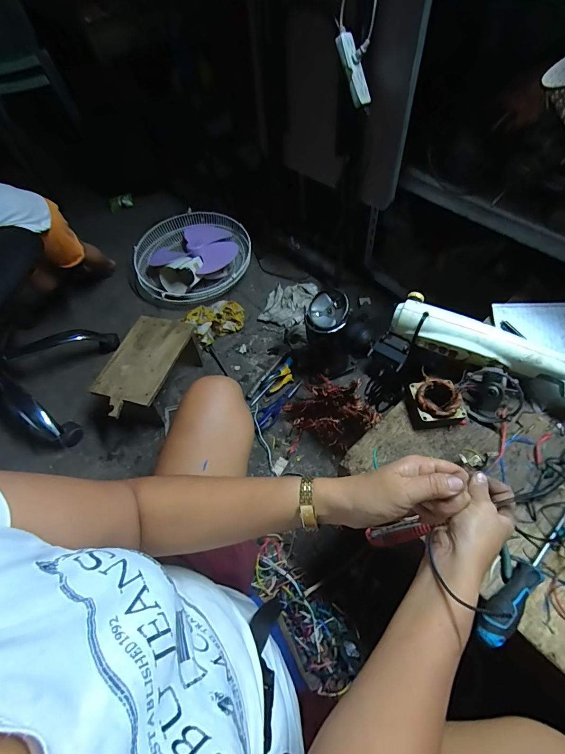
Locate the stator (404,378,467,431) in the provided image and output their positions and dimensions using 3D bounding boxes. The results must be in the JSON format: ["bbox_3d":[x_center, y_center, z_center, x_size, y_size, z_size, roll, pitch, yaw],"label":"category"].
[{"bbox_3d":[0.260,0.044,0.598,0.082,0.051,0.075,-5,53,1],"label":"stator"}]

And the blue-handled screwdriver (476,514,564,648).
[{"bbox_3d":[0.323,0.236,0.449,0.242,0.029,0.032,-37,59,-21],"label":"blue-handled screwdriver"}]

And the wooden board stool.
[{"bbox_3d":[-0.372,0.001,0.988,0.183,0.148,0.314,9,55,12],"label":"wooden board stool"}]

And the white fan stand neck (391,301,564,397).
[{"bbox_3d":[0.348,-0.050,0.591,0.329,0.050,0.060,23,59,21],"label":"white fan stand neck"}]

